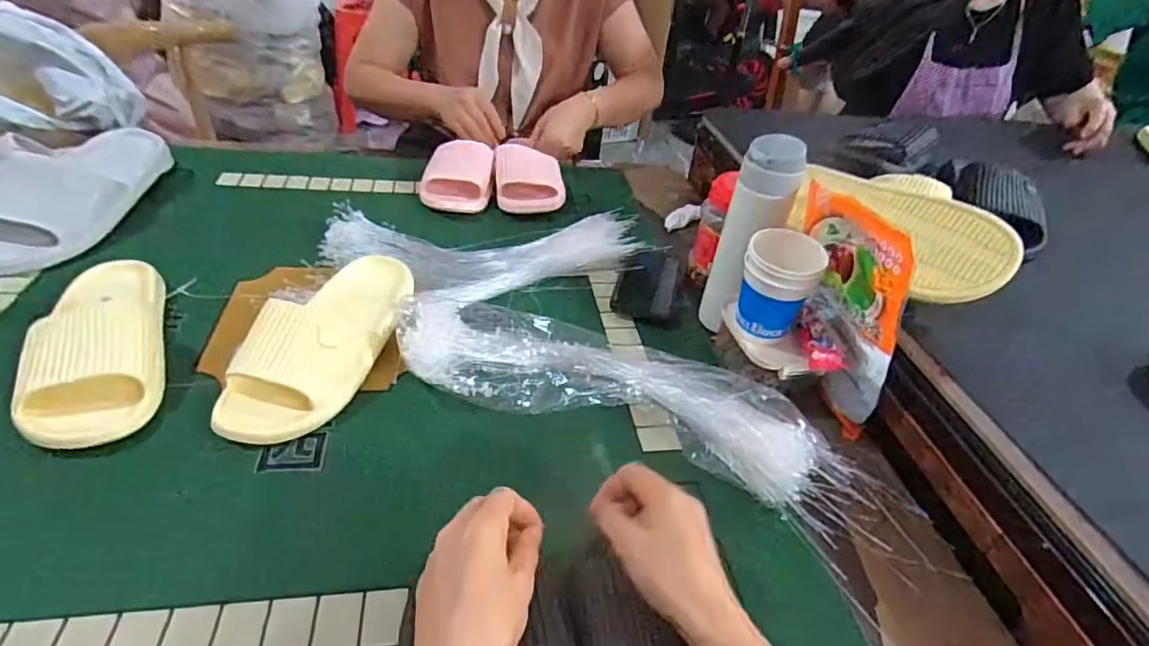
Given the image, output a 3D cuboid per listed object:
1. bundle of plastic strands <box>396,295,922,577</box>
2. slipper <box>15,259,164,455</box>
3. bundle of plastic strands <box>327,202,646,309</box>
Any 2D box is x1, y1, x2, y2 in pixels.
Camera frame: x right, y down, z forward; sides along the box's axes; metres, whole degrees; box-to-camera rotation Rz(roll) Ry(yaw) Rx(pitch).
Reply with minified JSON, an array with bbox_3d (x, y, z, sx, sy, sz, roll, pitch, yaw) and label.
[{"bbox_3d":[0.060,0.061,0.544,0.444,0.072,0.140,19,40,15],"label":"bundle of plastic strands"},{"bbox_3d":[-0.445,0.014,0.557,0.101,0.046,0.246,-10,41,-20],"label":"slipper"},{"bbox_3d":[-0.105,-0.091,0.751,0.411,0.025,0.197,-2,39,-10],"label":"bundle of plastic strands"}]

